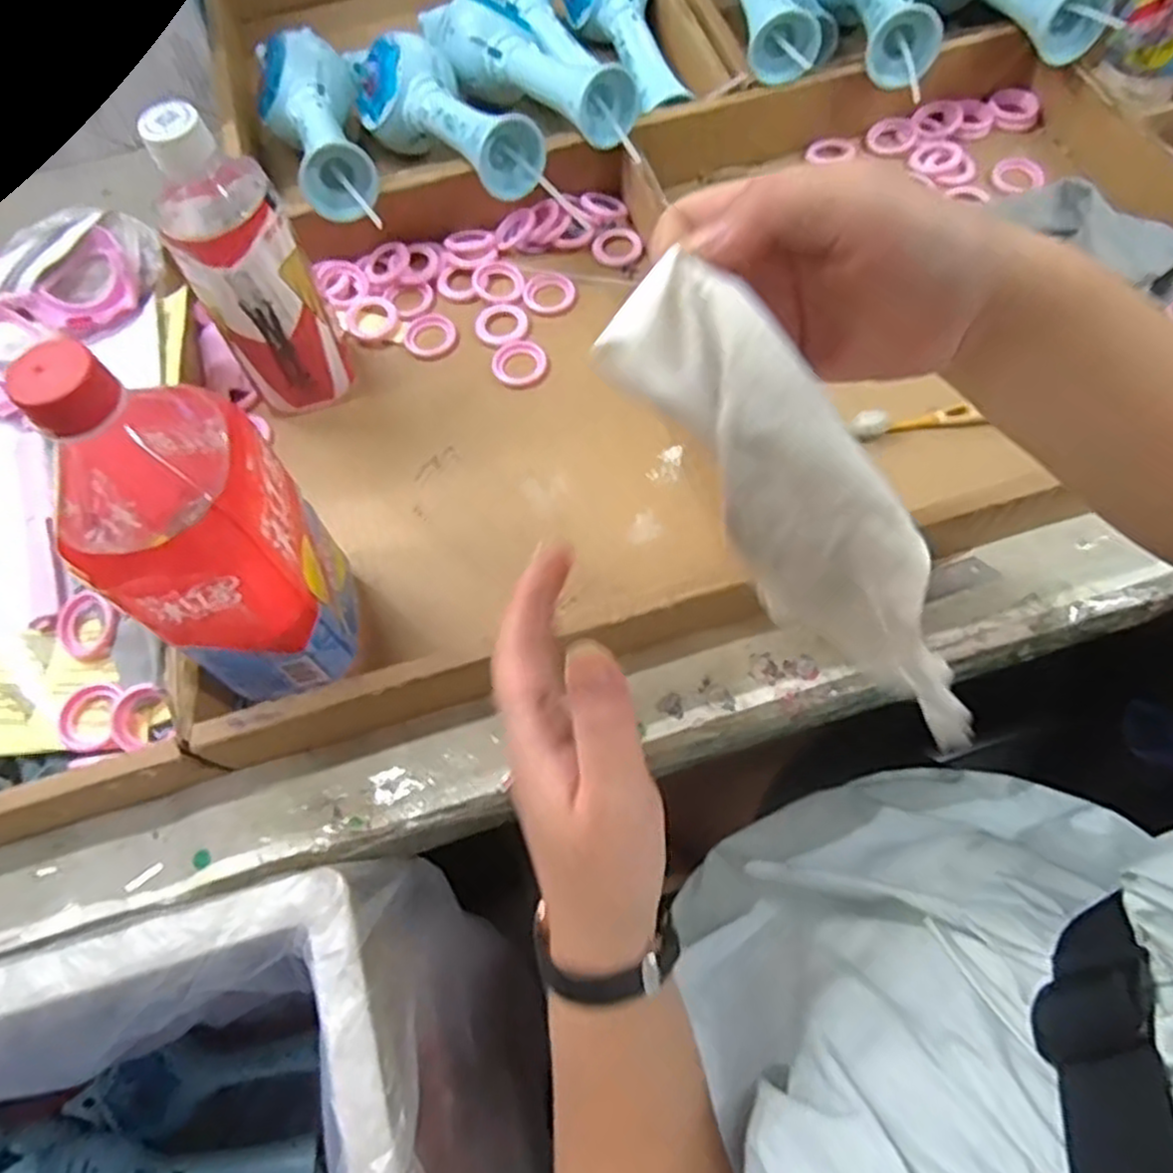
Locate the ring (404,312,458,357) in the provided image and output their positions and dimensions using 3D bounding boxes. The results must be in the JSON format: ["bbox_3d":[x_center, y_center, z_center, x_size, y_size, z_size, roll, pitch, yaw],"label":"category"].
[{"bbox_3d":[-0.111,-0.180,0.542,0.036,0.004,0.037,-1,66,3],"label":"ring"}]

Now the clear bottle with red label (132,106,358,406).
[{"bbox_3d":[-0.200,-0.188,0.453,0.063,0.182,0.077,-29,67,-9],"label":"clear bottle with red label"}]

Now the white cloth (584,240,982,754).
[{"bbox_3d":[0.076,-0.018,0.253,0.040,0.042,0.192,-40,102,-14],"label":"white cloth"}]

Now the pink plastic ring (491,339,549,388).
[{"bbox_3d":[-0.046,-0.155,0.527,0.037,0.004,0.037,-1,66,3],"label":"pink plastic ring"}]

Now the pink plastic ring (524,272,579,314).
[{"bbox_3d":[-0.027,-0.214,0.555,0.037,0.004,0.038,-1,66,3],"label":"pink plastic ring"}]

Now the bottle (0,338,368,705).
[{"bbox_3d":[-0.172,-0.026,0.351,0.079,0.215,0.103,-32,68,-11],"label":"bottle"}]

